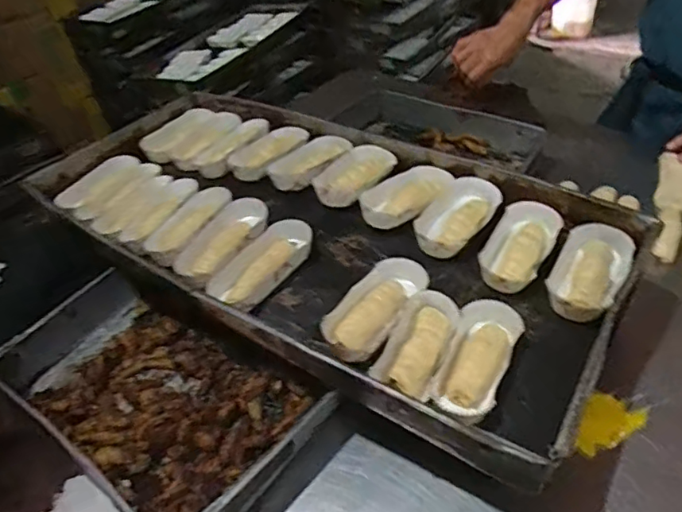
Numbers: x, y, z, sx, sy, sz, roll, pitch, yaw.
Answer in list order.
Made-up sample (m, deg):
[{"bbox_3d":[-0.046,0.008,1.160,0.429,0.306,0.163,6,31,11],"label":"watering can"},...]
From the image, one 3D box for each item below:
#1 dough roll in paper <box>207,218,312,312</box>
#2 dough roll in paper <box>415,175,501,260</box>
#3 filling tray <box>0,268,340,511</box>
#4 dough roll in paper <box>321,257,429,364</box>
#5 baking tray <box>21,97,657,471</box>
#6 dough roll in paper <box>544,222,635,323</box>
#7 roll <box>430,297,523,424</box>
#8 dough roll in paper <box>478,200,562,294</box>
[{"bbox_3d":[-0.093,0.008,0.680,0.065,0.033,0.148,21,50,29],"label":"dough roll in paper"},{"bbox_3d":[0.150,-0.056,0.715,0.074,0.028,0.147,27,53,33],"label":"dough roll in paper"},{"bbox_3d":[-0.219,0.152,0.627,0.396,0.068,0.221,24,51,31],"label":"filling tray"},{"bbox_3d":[0.036,0.055,0.597,0.065,0.029,0.140,26,52,32],"label":"dough roll in paper"},{"bbox_3d":[-0.054,-0.055,0.746,0.851,0.066,0.388,24,49,31],"label":"baking tray"},{"bbox_3d":[0.289,0.015,0.630,0.074,0.034,0.156,22,50,29],"label":"dough roll in paper"},{"bbox_3d":[0.139,0.104,0.556,0.059,0.031,0.143,17,48,26],"label":"roll"},{"bbox_3d":[0.223,-0.013,0.674,0.071,0.030,0.146,19,49,27],"label":"dough roll in paper"}]

